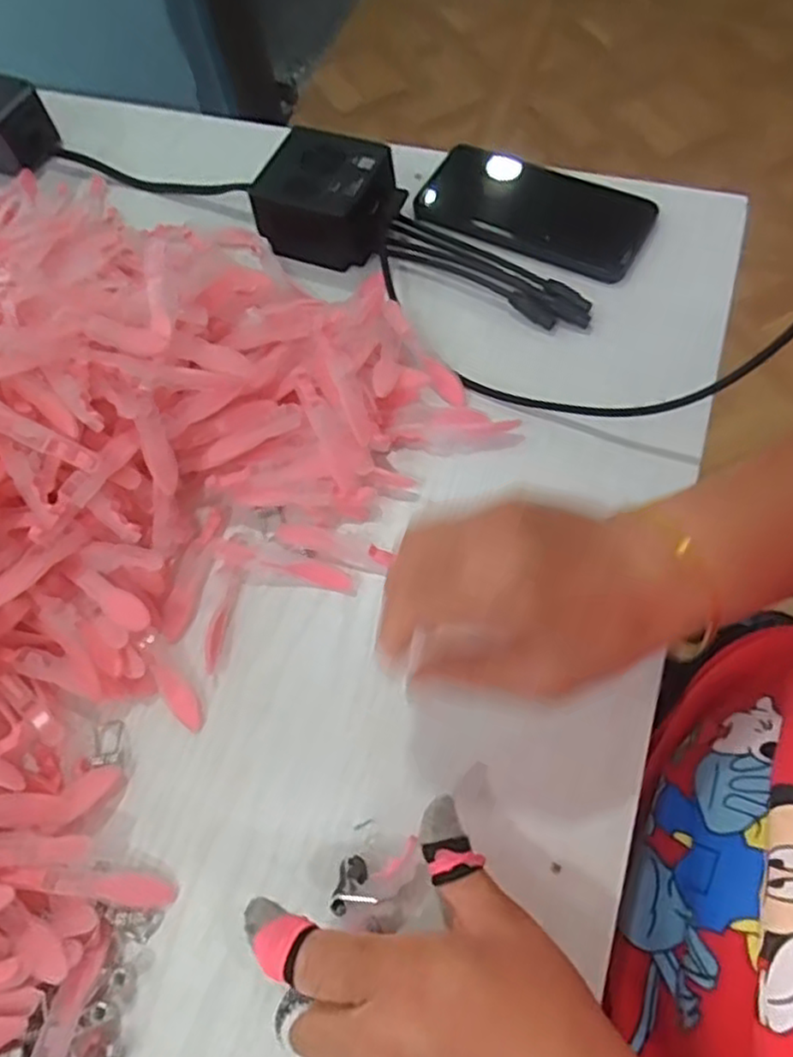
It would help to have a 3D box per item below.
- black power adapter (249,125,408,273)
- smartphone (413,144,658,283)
[{"bbox_3d":[-0.044,-0.224,0.462,0.085,0.051,0.069,21,69,16],"label":"black power adapter"},{"bbox_3d":[0.092,-0.222,0.472,0.159,0.009,0.084,23,66,15],"label":"smartphone"}]

